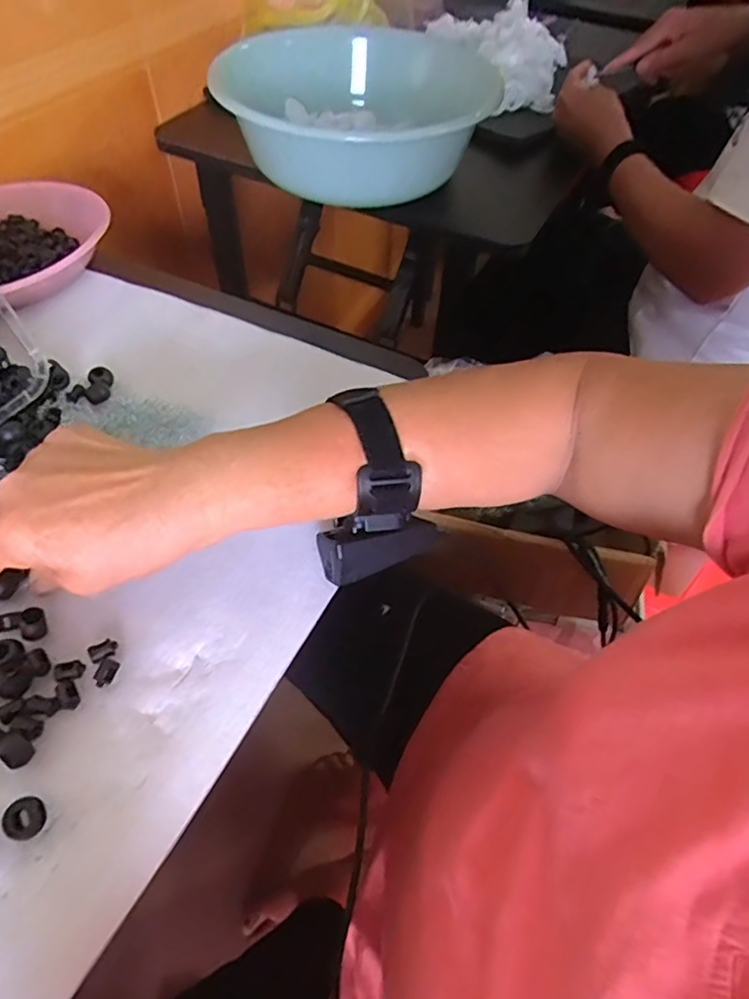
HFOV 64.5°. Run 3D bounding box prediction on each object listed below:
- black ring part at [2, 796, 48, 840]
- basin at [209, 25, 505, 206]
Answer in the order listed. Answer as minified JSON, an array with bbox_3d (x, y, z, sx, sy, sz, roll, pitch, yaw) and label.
[{"bbox_3d":[-0.162,0.147,0.275,0.016,0.009,0.017,1,53,-2],"label":"black ring part"},{"bbox_3d":[-0.005,-0.430,0.652,0.264,0.101,0.279,15,54,9],"label":"basin"}]

